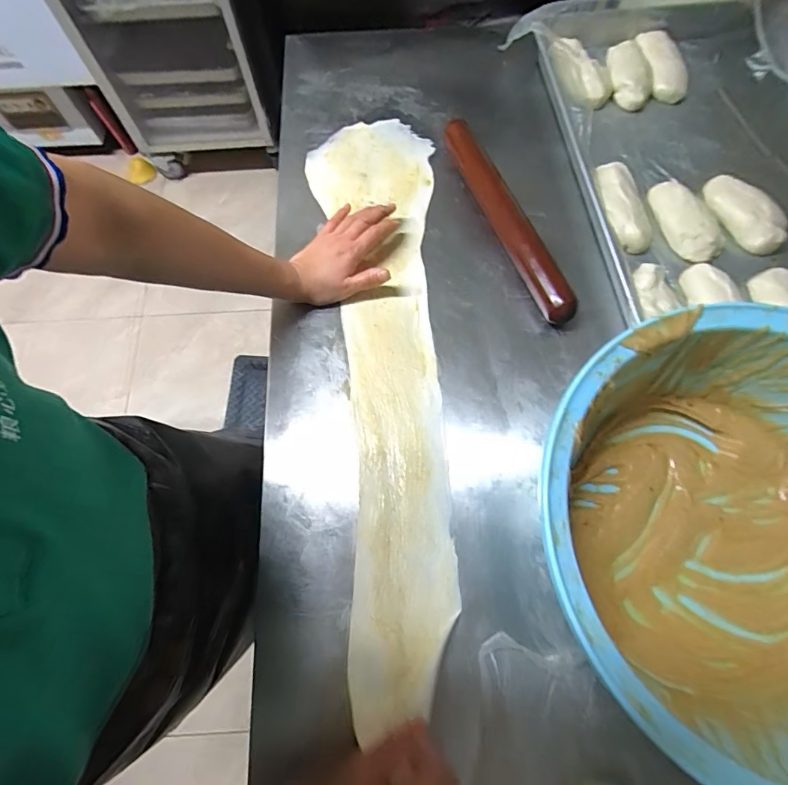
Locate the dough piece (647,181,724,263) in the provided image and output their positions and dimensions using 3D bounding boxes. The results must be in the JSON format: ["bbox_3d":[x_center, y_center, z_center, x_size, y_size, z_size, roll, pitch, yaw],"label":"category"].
[{"bbox_3d":[0.357,-0.214,0.549,0.052,0.032,0.114,-27,70,-7],"label":"dough piece"}]

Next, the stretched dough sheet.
[{"bbox_3d":[-0.018,-0.053,0.525,0.152,0.015,0.718,-4,68,1],"label":"stretched dough sheet"}]

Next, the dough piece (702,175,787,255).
[{"bbox_3d":[0.437,-0.227,0.549,0.055,0.037,0.126,-21,70,-5],"label":"dough piece"}]

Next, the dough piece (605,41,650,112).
[{"bbox_3d":[0.330,-0.460,0.634,0.054,0.035,0.109,1,69,3],"label":"dough piece"}]

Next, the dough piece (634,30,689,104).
[{"bbox_3d":[0.386,-0.474,0.636,0.065,0.033,0.110,1,69,3],"label":"dough piece"}]

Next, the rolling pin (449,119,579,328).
[{"bbox_3d":[0.143,-0.225,0.559,0.037,0.036,0.315,-20,69,-5],"label":"rolling pin"}]

